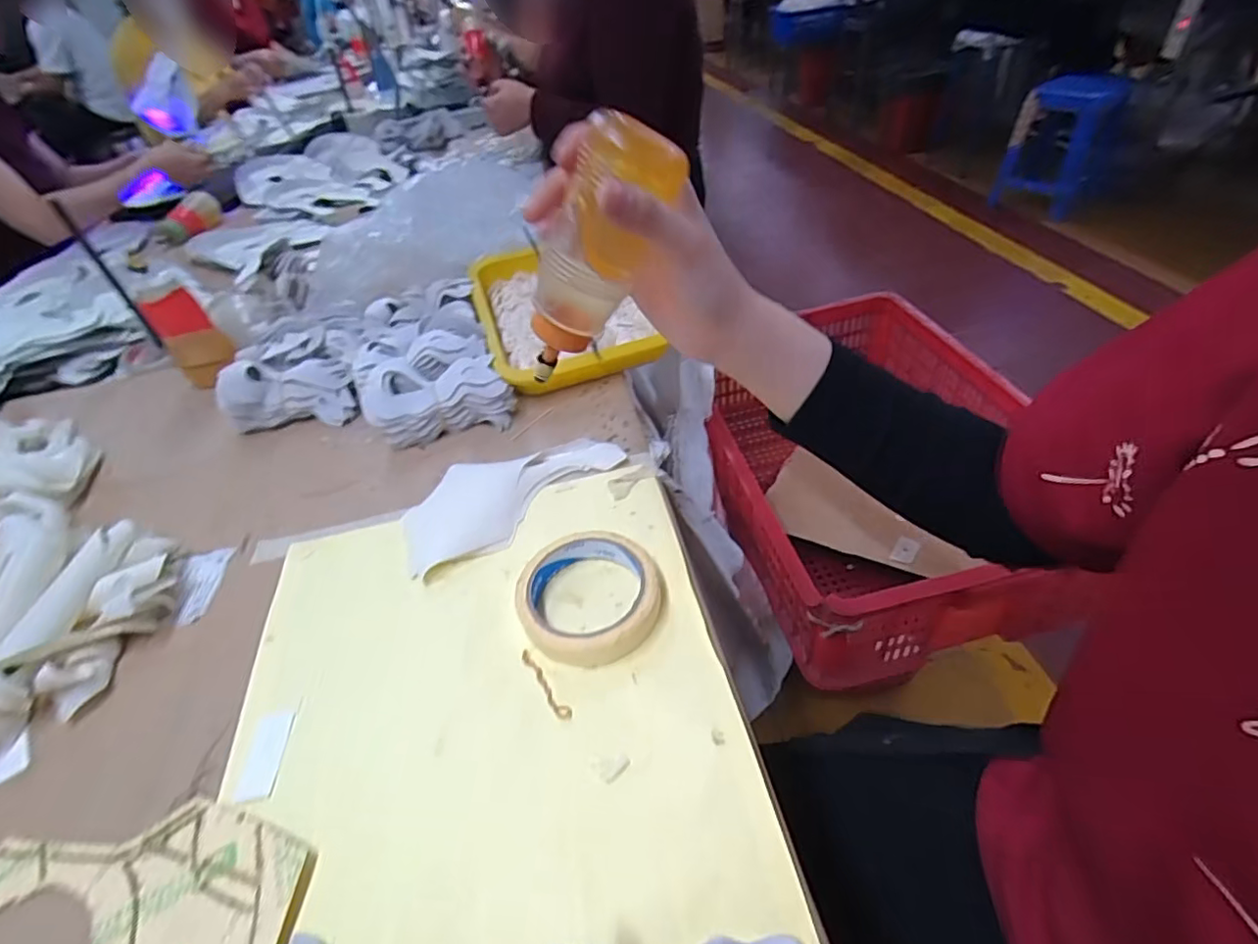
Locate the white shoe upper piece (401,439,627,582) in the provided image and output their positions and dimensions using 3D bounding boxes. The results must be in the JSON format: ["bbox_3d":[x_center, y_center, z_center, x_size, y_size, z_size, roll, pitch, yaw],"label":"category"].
[{"bbox_3d":[-0.104,0.014,0.506,0.193,0.010,0.091,-31,49,-24],"label":"white shoe upper piece"}]

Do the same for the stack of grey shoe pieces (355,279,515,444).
[{"bbox_3d":[-0.217,-0.122,0.627,0.140,0.062,0.234,-19,45,-13],"label":"stack of grey shoe pieces"}]

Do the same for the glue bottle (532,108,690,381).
[{"bbox_3d":[-0.021,-0.108,0.306,0.046,0.133,0.042,22,43,-14],"label":"glue bottle"}]

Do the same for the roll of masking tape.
[{"bbox_3d":[-0.027,0.086,0.416,0.097,0.024,0.094,-3,44,3],"label":"roll of masking tape"}]

